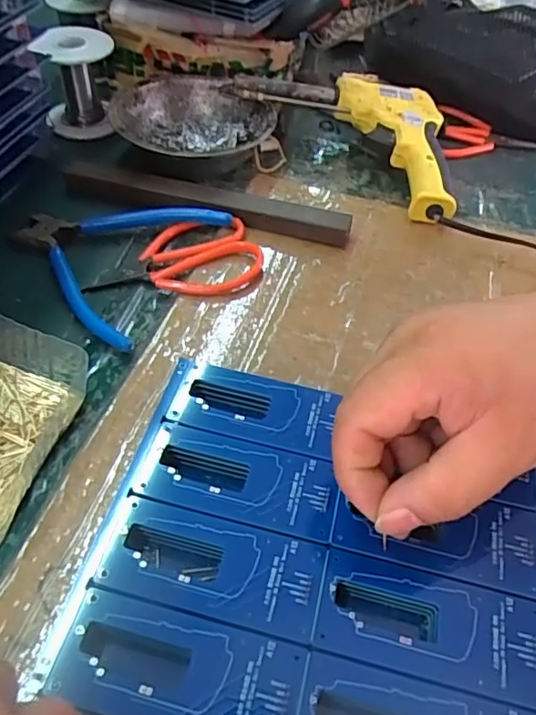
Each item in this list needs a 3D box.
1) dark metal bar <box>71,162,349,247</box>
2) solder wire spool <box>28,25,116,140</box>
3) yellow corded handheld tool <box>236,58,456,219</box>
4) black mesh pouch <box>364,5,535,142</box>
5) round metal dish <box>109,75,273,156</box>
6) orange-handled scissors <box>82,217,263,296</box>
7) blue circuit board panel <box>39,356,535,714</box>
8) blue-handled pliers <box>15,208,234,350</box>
[{"bbox_3d":[-0.048,-0.113,0.417,0.217,0.019,0.020,13,50,7],"label":"dark metal bar"},{"bbox_3d":[-0.159,-0.233,0.478,0.062,0.068,0.054,-9,51,-11],"label":"solder wire spool"},{"bbox_3d":[0.099,-0.170,0.456,0.087,0.049,0.140,4,50,-1],"label":"yellow corded handheld tool"},{"bbox_3d":[0.207,-0.280,0.545,0.221,0.071,0.148,12,50,6],"label":"black mesh pouch"},{"bbox_3d":[-0.062,-0.184,0.463,0.124,0.039,0.120,-23,55,-21],"label":"round metal dish"},{"bbox_3d":[-0.060,-0.068,0.381,0.110,0.011,0.067,1,50,-4],"label":"orange-handled scissors"},{"bbox_3d":[0.027,0.082,0.243,0.188,0.004,0.159,13,50,7],"label":"blue circuit board panel"},{"bbox_3d":[-0.110,-0.074,0.381,0.124,0.018,0.128,23,52,15],"label":"blue-handled pliers"}]

